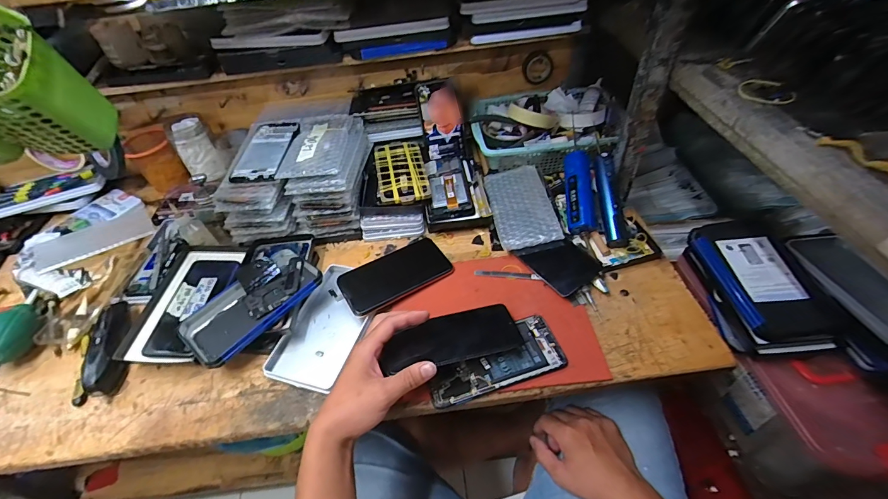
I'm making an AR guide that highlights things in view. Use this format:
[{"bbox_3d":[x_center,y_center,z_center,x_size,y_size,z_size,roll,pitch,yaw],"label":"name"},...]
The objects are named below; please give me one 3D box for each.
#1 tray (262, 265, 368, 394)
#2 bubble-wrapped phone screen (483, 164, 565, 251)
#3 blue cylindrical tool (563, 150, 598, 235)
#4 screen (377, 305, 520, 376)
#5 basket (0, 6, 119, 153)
[{"bbox_3d":[-0.160,0.099,0.535,0.099,0.016,0.182,10,50,15],"label":"tray"},{"bbox_3d":[0.122,-0.074,0.627,0.091,0.018,0.180,-7,47,0],"label":"bubble-wrapped phone screen"},{"bbox_3d":[0.214,-0.092,0.610,0.044,0.031,0.133,-1,75,6],"label":"blue cylindrical tool"},{"bbox_3d":[0.007,0.102,0.460,0.158,0.008,0.066,-10,41,-10],"label":"screen"},{"bbox_3d":[-0.411,-0.154,0.377,0.109,0.132,0.087,-7,78,-10],"label":"basket"}]

